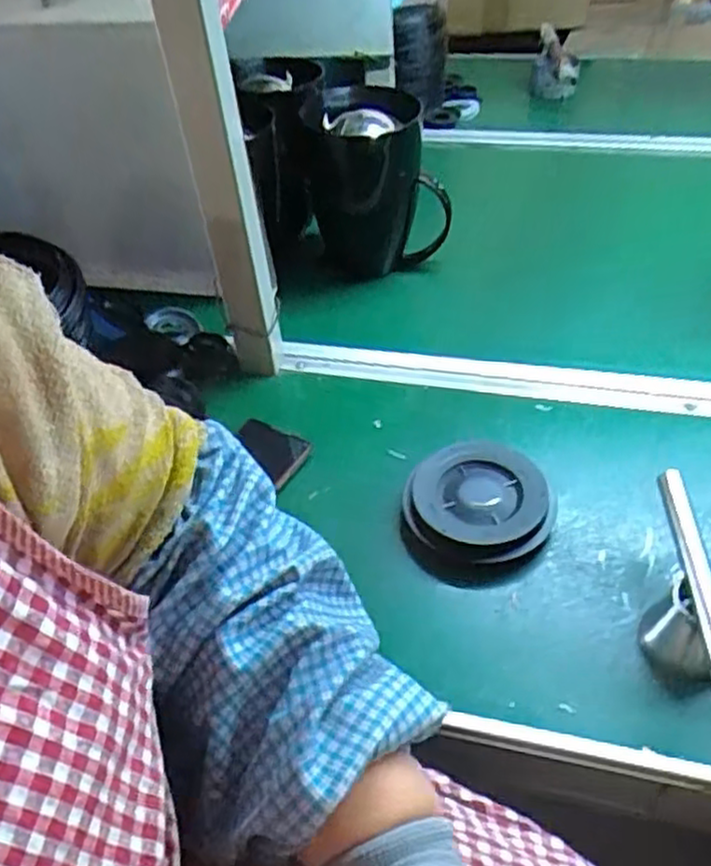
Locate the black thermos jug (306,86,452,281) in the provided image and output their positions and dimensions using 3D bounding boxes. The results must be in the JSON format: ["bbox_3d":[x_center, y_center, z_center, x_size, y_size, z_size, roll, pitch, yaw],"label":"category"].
[{"bbox_3d":[0.025,-0.270,0.803,0.152,0.186,0.092,-1,44,5],"label":"black thermos jug"}]

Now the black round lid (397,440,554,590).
[{"bbox_3d":[0.098,0.063,0.593,0.113,0.028,0.123,-3,44,3],"label":"black round lid"}]

